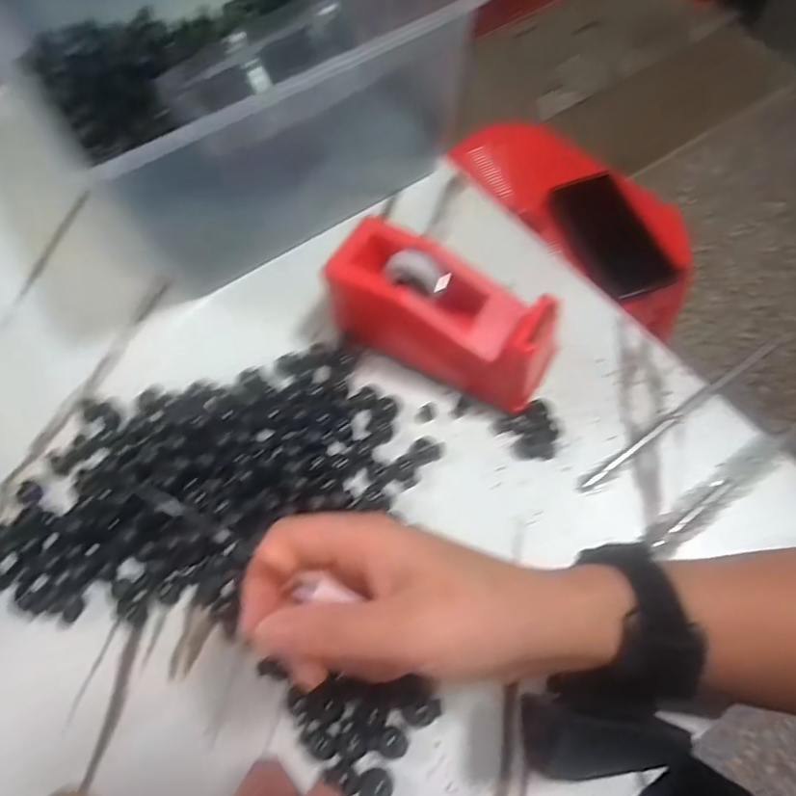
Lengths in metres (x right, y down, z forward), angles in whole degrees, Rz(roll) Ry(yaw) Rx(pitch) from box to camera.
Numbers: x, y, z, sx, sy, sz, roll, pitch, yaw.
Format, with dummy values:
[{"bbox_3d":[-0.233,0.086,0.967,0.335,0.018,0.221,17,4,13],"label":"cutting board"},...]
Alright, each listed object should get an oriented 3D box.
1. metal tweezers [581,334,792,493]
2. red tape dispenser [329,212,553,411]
[{"bbox_3d":[0.189,0.007,0.364,0.176,0.011,0.009,-32,64,-13],"label":"metal tweezers"},{"bbox_3d":[0.027,-0.055,0.366,0.147,0.068,0.061,23,66,15],"label":"red tape dispenser"}]

